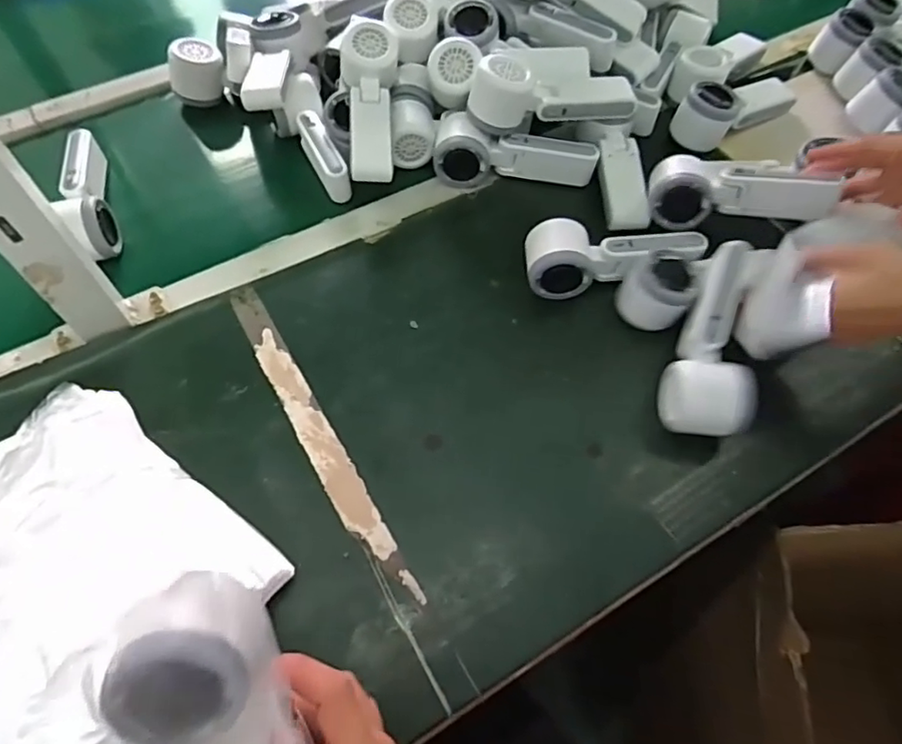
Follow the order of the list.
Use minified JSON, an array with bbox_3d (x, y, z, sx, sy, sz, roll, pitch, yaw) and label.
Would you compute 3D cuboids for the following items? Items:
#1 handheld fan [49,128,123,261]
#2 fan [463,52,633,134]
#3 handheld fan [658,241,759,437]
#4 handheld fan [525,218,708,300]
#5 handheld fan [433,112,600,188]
[{"bbox_3d":[-0.362,-0.180,0.591,0.037,0.059,0.170,-20,62,-12],"label":"handheld fan"},{"bbox_3d":[0.099,-0.282,0.602,0.166,0.064,0.057,-6,60,-4],"label":"fan"},{"bbox_3d":[0.217,-0.029,0.490,0.060,0.050,0.163,12,75,6],"label":"handheld fan"},{"bbox_3d":[0.152,-0.103,0.555,0.161,0.057,0.058,-2,60,-2],"label":"handheld fan"},{"bbox_3d":[0.065,-0.237,0.629,0.168,0.053,0.065,-5,60,-4],"label":"handheld fan"}]

